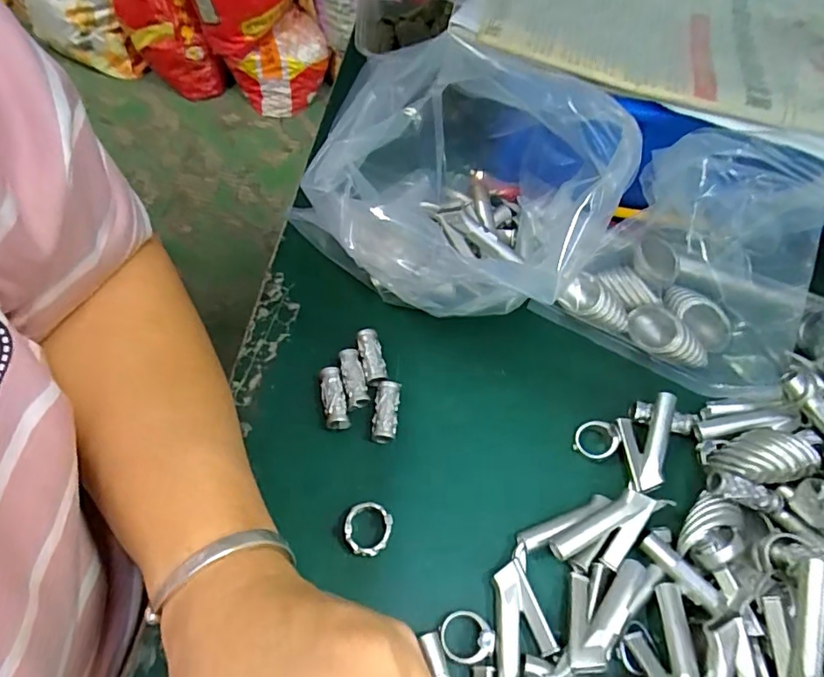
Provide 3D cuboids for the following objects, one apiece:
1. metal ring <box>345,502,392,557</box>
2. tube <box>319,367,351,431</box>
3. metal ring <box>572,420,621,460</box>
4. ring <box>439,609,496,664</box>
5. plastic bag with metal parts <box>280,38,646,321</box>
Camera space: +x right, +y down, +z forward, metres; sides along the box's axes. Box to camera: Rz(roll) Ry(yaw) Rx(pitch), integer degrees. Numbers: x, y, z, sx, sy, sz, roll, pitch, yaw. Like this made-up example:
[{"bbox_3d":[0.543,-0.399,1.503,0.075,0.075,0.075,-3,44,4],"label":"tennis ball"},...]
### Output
[{"bbox_3d":[-0.020,0.089,0.254,0.021,0.008,0.024,1,61,2],"label":"metal ring"},{"bbox_3d":[-0.041,0.032,0.287,0.012,0.010,0.033,-12,58,-9],"label":"tube"},{"bbox_3d":[0.098,0.054,0.288,0.022,0.005,0.021,-5,72,16],"label":"metal ring"},{"bbox_3d":[0.023,0.128,0.233,0.023,0.005,0.020,-11,48,17],"label":"ring"},{"bbox_3d":[0.017,-0.086,0.297,0.149,0.121,0.115,-15,60,-15],"label":"plastic bag with metal parts"}]

